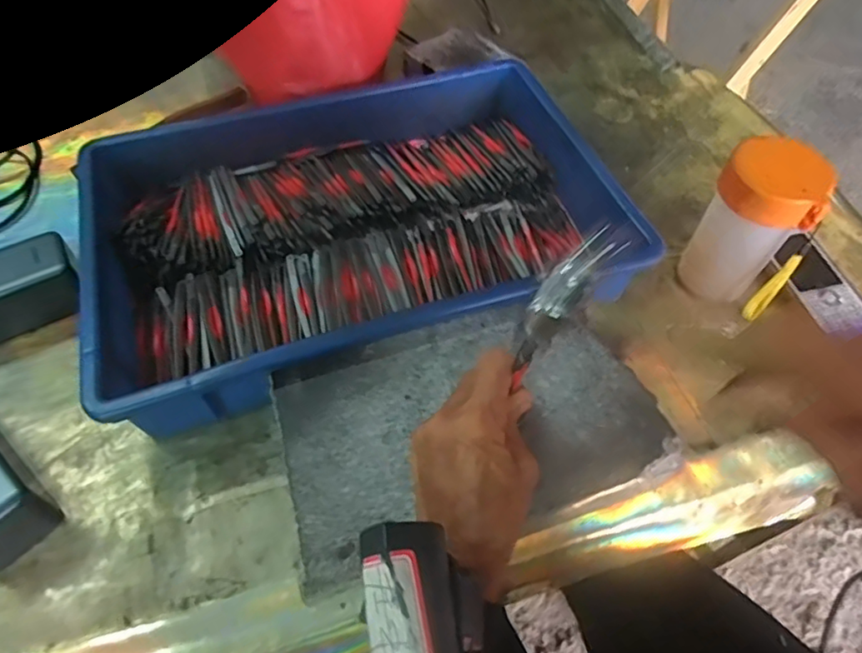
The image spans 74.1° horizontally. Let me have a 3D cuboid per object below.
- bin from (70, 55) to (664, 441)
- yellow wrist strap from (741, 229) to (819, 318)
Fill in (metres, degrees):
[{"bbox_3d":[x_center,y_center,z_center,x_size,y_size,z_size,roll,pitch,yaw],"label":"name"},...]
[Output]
[{"bbox_3d":[-0.068,-0.096,0.502,0.416,0.074,0.283,-17,59,-13],"label":"bin"},{"bbox_3d":[0.274,-0.038,0.448,0.012,0.103,0.015,39,63,20],"label":"yellow wrist strap"}]

